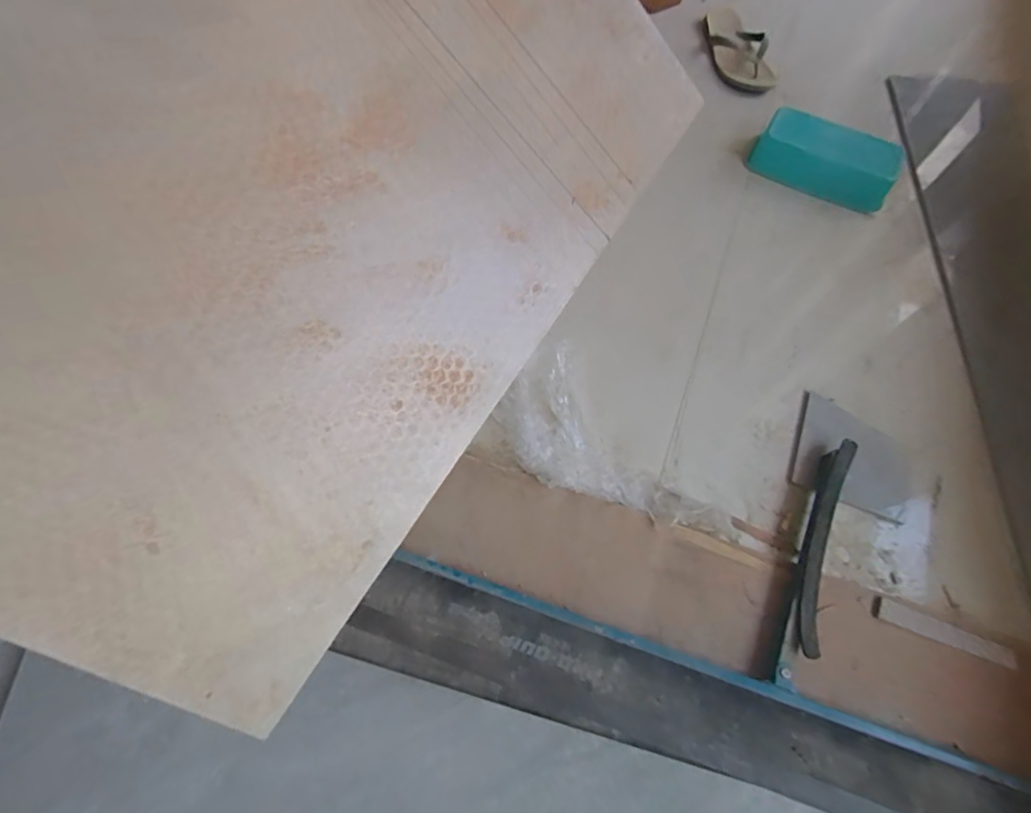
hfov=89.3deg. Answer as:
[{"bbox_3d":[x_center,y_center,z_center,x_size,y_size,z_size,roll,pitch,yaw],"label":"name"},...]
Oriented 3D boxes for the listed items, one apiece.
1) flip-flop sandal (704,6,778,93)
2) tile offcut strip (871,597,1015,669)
[{"bbox_3d":[0.510,-0.819,1.205,0.113,0.062,0.278,-2,66,-2],"label":"flip-flop sandal"},{"bbox_3d":[0.540,0.282,0.660,0.158,0.009,0.030,18,61,13],"label":"tile offcut strip"}]

